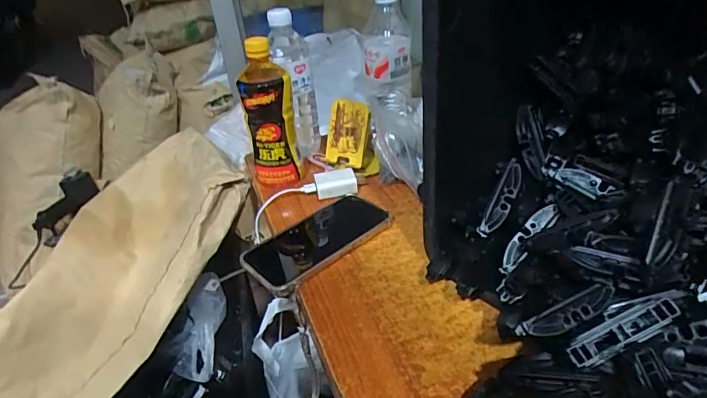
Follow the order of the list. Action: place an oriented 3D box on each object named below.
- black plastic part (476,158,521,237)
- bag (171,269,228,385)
[{"bbox_3d":[0.137,-0.001,0.415,0.016,0.014,0.077,20,76,36],"label":"black plastic part"},{"bbox_3d":[-0.283,0.229,0.824,0.087,0.035,0.198,-4,55,4],"label":"bag"}]

